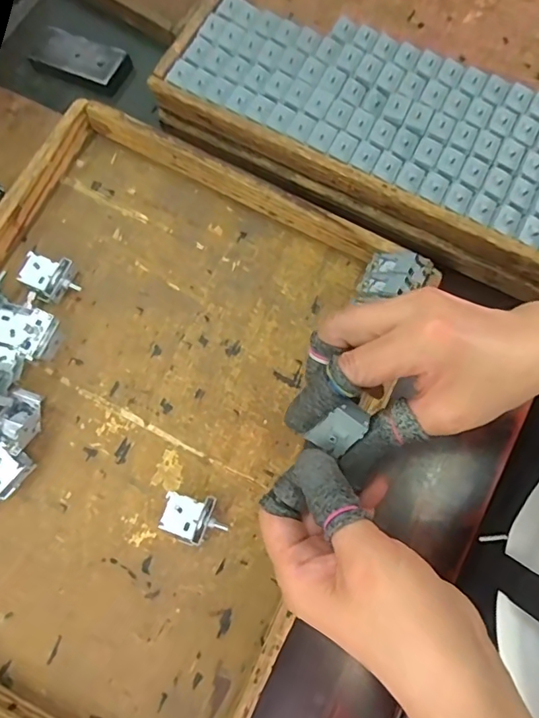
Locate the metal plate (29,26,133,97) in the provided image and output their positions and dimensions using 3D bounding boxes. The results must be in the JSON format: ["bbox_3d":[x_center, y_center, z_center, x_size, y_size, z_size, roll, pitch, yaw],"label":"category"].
[{"bbox_3d":[-0.228,-0.363,0.602,0.108,0.022,0.062,19,75,9],"label":"metal plate"}]

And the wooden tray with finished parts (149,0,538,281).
[{"bbox_3d":[0.193,-0.330,0.520,0.498,0.047,0.410,28,77,12],"label":"wooden tray with finished parts"}]

